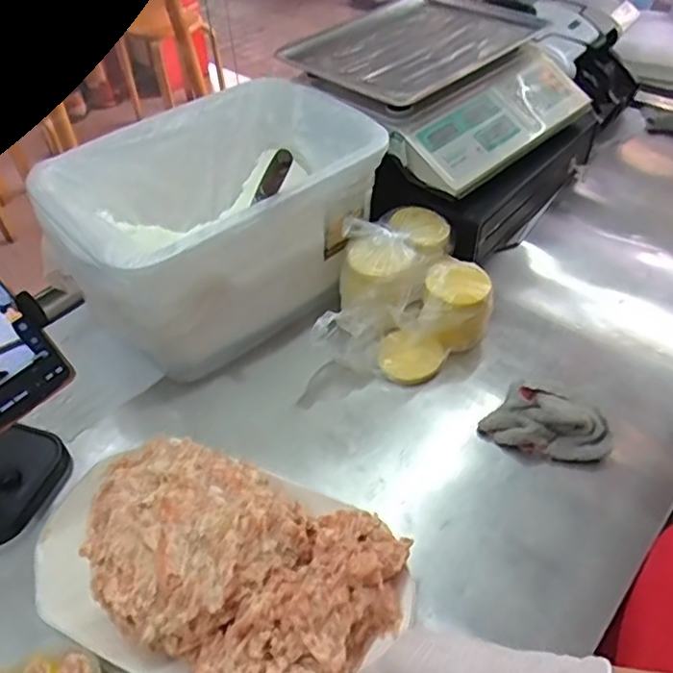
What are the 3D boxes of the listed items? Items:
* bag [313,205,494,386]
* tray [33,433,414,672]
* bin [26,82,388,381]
[{"bbox_3d":[0.088,-0.053,0.721,0.179,0.102,0.216,7,48,9],"label":"bag"},{"bbox_3d":[-0.101,0.191,0.515,0.321,0.085,0.193,18,50,19],"label":"tray"},{"bbox_3d":[-0.135,-0.134,0.730,0.358,0.197,0.245,-36,55,-27],"label":"bin"}]

